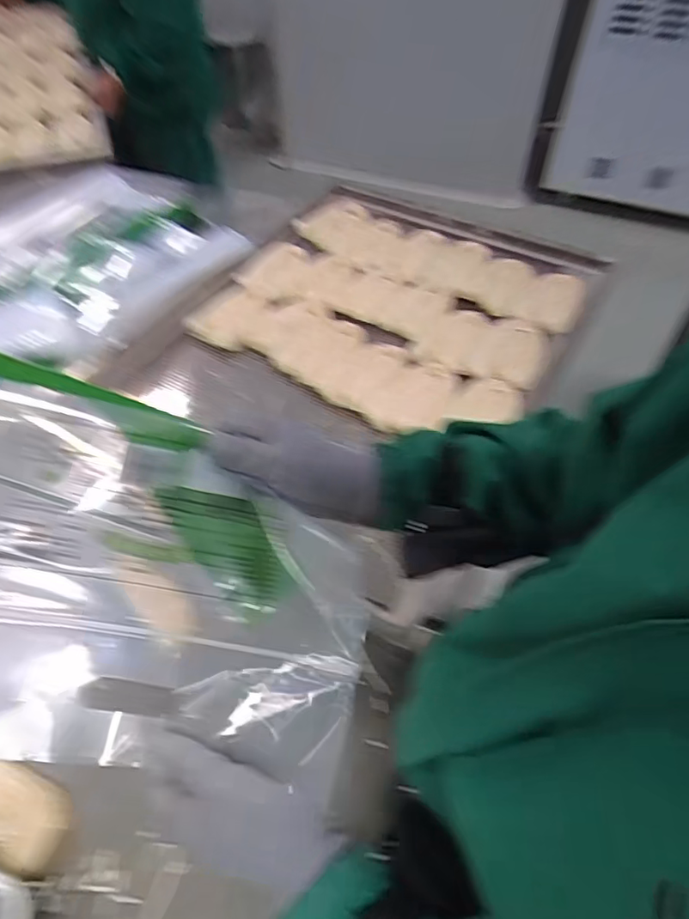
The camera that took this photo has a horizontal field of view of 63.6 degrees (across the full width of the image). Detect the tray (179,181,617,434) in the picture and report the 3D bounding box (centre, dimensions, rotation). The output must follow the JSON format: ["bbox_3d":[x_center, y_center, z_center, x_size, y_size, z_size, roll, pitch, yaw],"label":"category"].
[{"bbox_3d":[0.093,-0.263,0.895,0.514,0.033,0.485,27,60,17],"label":"tray"}]

